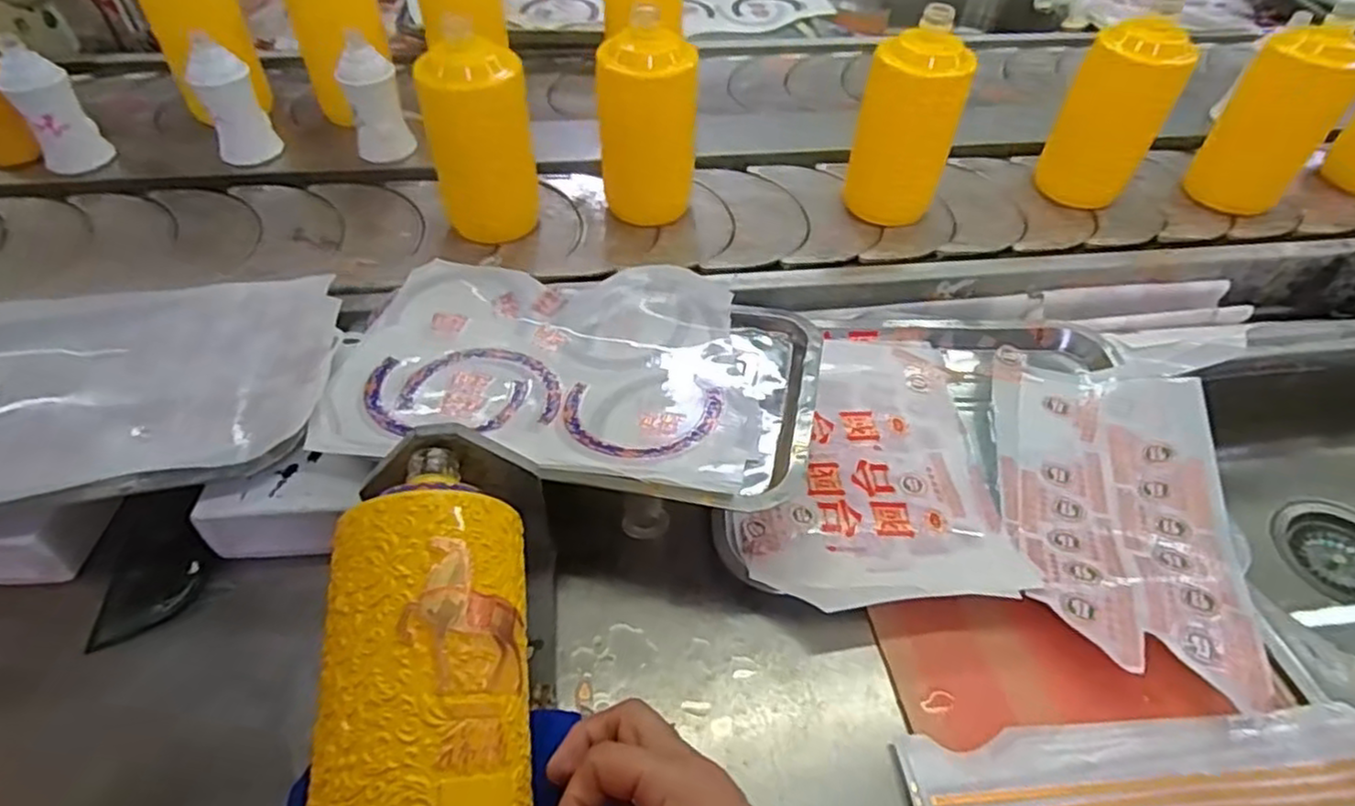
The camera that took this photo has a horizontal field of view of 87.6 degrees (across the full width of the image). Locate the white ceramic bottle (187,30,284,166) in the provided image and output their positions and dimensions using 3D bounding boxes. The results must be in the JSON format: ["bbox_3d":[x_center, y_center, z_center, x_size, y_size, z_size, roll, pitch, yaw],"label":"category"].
[{"bbox_3d":[-0.443,-0.298,0.704,0.054,0.123,0.045,-22,53,-21],"label":"white ceramic bottle"}]

